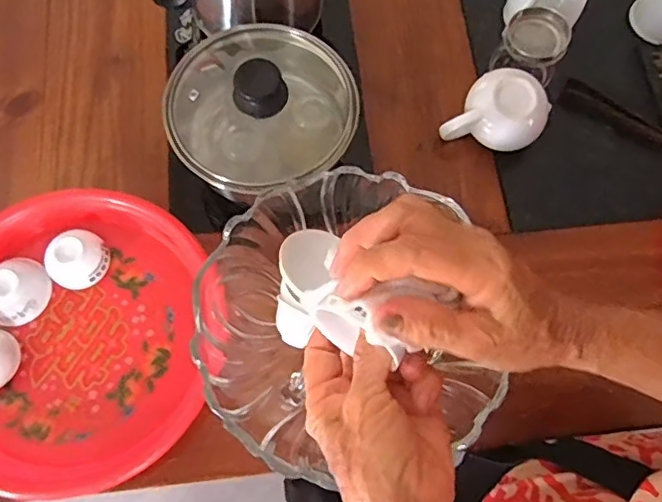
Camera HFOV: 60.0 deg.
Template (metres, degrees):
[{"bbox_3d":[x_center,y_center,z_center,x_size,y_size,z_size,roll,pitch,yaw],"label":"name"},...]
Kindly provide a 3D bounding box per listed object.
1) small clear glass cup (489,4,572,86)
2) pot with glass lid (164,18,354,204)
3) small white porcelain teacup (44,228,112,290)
[{"bbox_3d":[0.198,-0.199,0.575,0.063,0.060,0.067,0,72,-1],"label":"small clear glass cup"},{"bbox_3d":[-0.067,-0.126,0.510,0.167,0.117,0.175,0,72,-1],"label":"pot with glass lid"},{"bbox_3d":[-0.227,0.007,0.515,0.048,0.026,0.052,0,72,-1],"label":"small white porcelain teacup"}]

